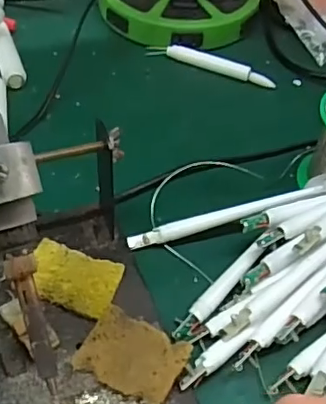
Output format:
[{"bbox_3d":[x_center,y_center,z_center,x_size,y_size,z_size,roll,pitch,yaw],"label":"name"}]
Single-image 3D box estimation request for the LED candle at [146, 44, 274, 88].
[{"bbox_3d":[0.043,-0.126,0.513,0.121,0.011,0.012,19,50,10],"label":"LED candle"}]

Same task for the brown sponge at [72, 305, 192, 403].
[{"bbox_3d":[-0.017,0.084,0.307,0.055,0.010,0.039,23,51,13],"label":"brown sponge"}]

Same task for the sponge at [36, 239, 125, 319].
[{"bbox_3d":[-0.055,0.046,0.341,0.055,0.004,0.039,16,50,8],"label":"sponge"}]

